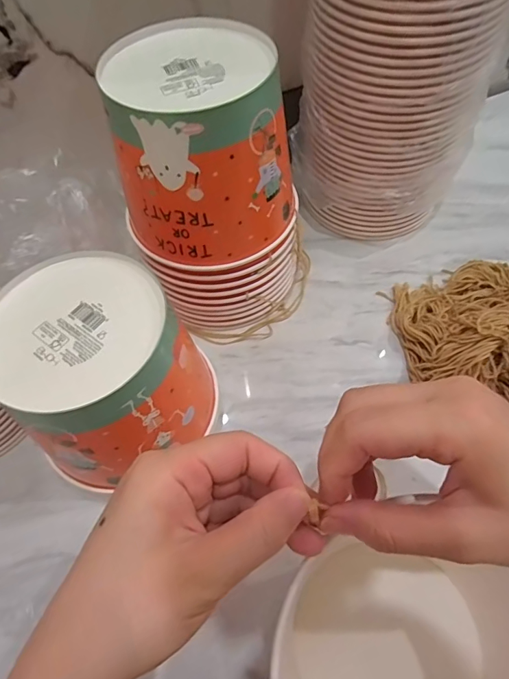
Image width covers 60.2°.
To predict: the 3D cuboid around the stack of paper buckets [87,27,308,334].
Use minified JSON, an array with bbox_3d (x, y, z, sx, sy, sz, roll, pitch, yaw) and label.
[{"bbox_3d":[-0.035,-0.127,0.406,0.150,0.228,0.141,-11,59,-3],"label":"stack of paper buckets"}]

